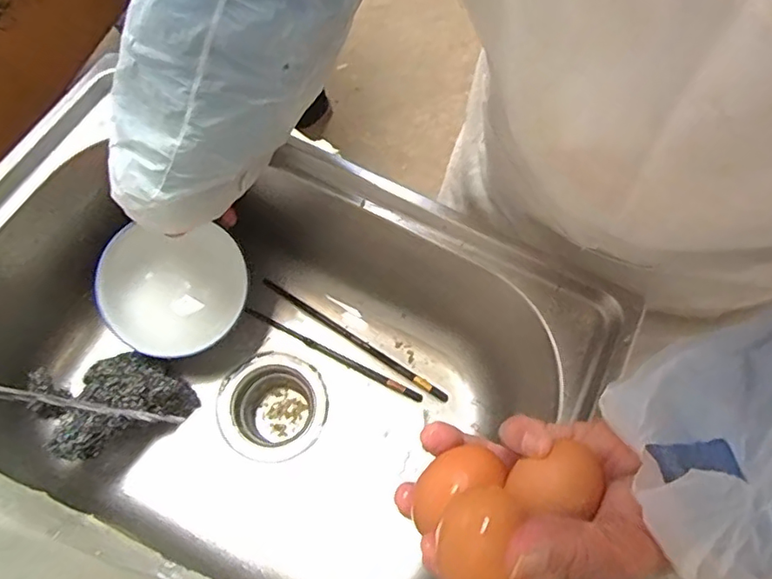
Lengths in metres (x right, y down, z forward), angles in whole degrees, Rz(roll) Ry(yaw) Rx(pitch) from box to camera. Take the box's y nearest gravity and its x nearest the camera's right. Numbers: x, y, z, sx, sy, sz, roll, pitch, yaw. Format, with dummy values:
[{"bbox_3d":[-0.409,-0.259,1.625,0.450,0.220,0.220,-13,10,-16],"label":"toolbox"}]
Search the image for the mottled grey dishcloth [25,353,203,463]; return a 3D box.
[{"bbox_3d":[-0.255,0.100,0.524,0.108,0.081,0.095,-37,76,-9],"label":"mottled grey dishcloth"}]

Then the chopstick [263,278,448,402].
[{"bbox_3d":[-0.036,0.054,0.609,0.235,0.013,0.009,32,77,10],"label":"chopstick"}]

